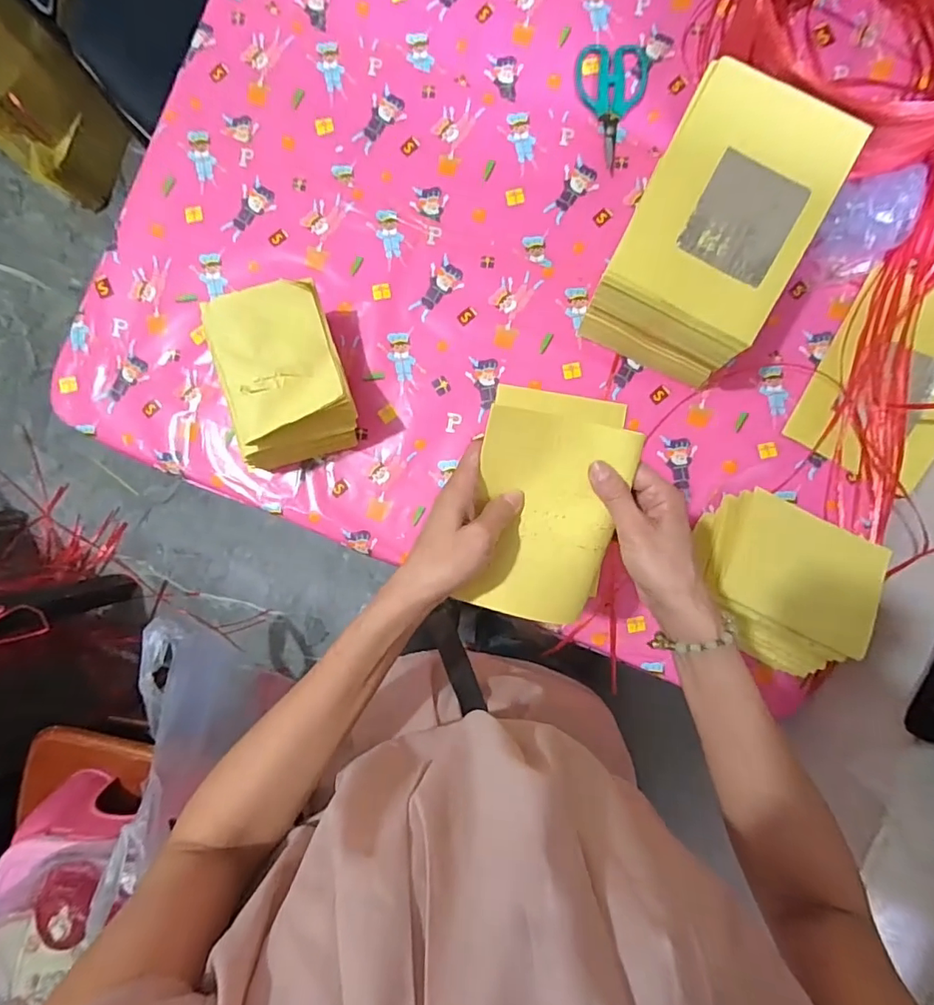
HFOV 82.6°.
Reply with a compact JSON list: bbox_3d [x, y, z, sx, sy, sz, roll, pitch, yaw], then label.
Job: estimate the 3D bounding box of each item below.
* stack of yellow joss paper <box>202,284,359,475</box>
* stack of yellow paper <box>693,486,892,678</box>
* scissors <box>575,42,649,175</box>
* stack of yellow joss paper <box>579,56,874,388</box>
[{"bbox_3d":[-0.193,-0.141,0.592,0.127,0.118,0.173,-16,90,1],"label":"stack of yellow joss paper"},{"bbox_3d":[0.326,0.085,0.577,0.161,0.118,0.149,28,91,1],"label":"stack of yellow paper"},{"bbox_3d":[0.174,-0.479,0.643,0.085,0.004,0.148,2,90,1],"label":"scissors"},{"bbox_3d":[0.254,-0.280,0.570,0.159,0.148,0.248,27,91,1],"label":"stack of yellow joss paper"}]

